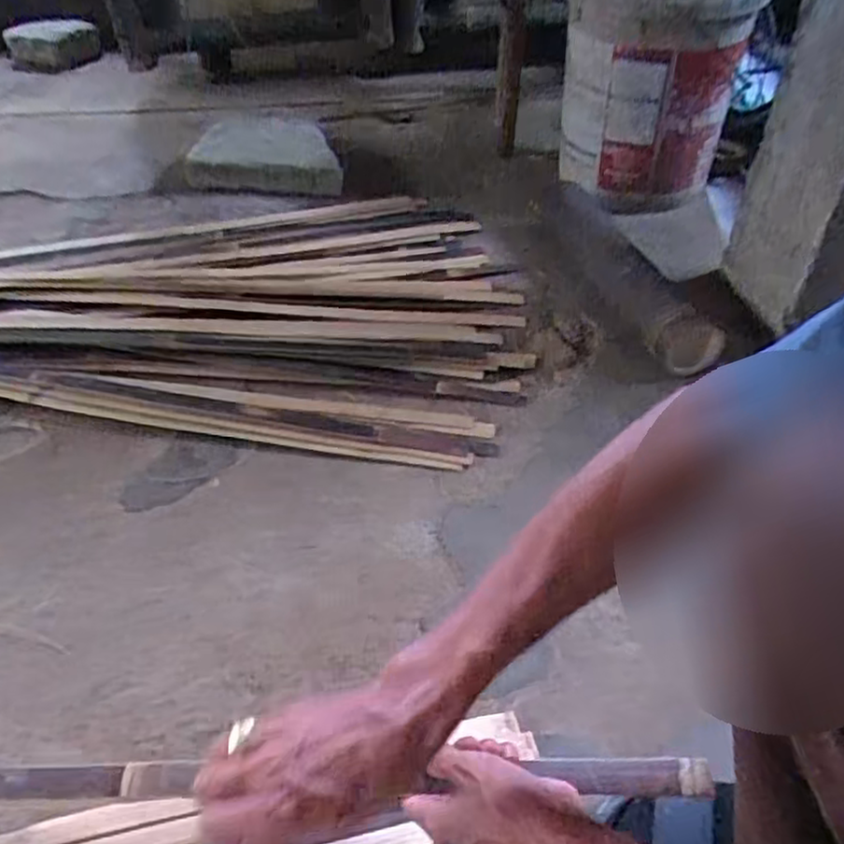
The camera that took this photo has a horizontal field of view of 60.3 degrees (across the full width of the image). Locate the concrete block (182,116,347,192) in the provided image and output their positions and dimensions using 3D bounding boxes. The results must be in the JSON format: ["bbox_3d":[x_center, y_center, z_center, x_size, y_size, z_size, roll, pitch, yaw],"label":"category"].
[{"bbox_3d":[-0.288,-0.514,1.404,0.298,0.091,0.214,12,45,15],"label":"concrete block"}]

